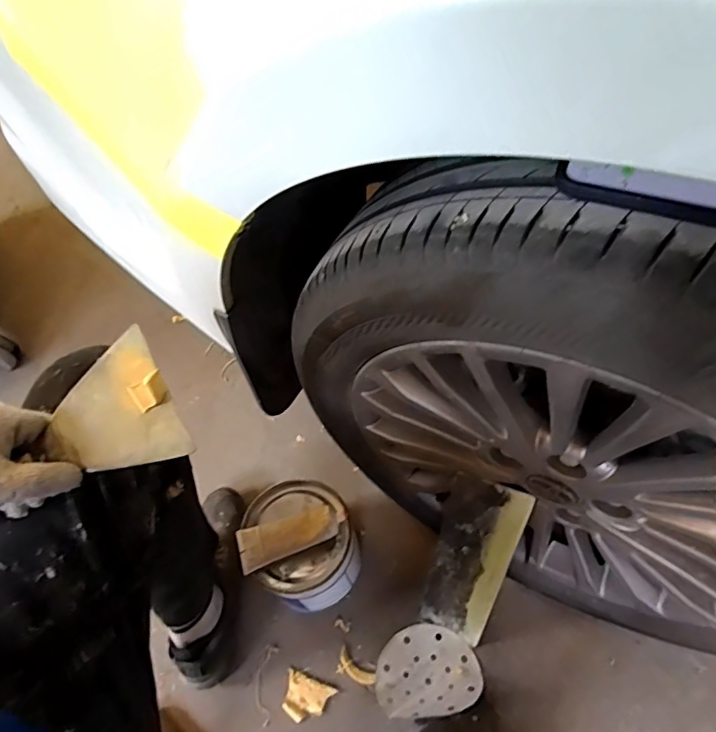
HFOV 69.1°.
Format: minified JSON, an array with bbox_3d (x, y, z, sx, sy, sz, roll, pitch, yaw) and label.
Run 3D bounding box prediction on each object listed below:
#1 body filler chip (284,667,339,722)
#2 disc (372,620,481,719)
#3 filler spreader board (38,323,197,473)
[{"bbox_3d":[-0.073,0.464,0.722,0.069,0.004,0.053,15,60,15],"label":"body filler chip"},{"bbox_3d":[0.094,0.416,0.714,0.140,0.035,0.109,-15,57,-4],"label":"disc"},{"bbox_3d":[-0.199,0.043,0.411,0.107,0.010,0.104,-29,76,3],"label":"filler spreader board"}]

